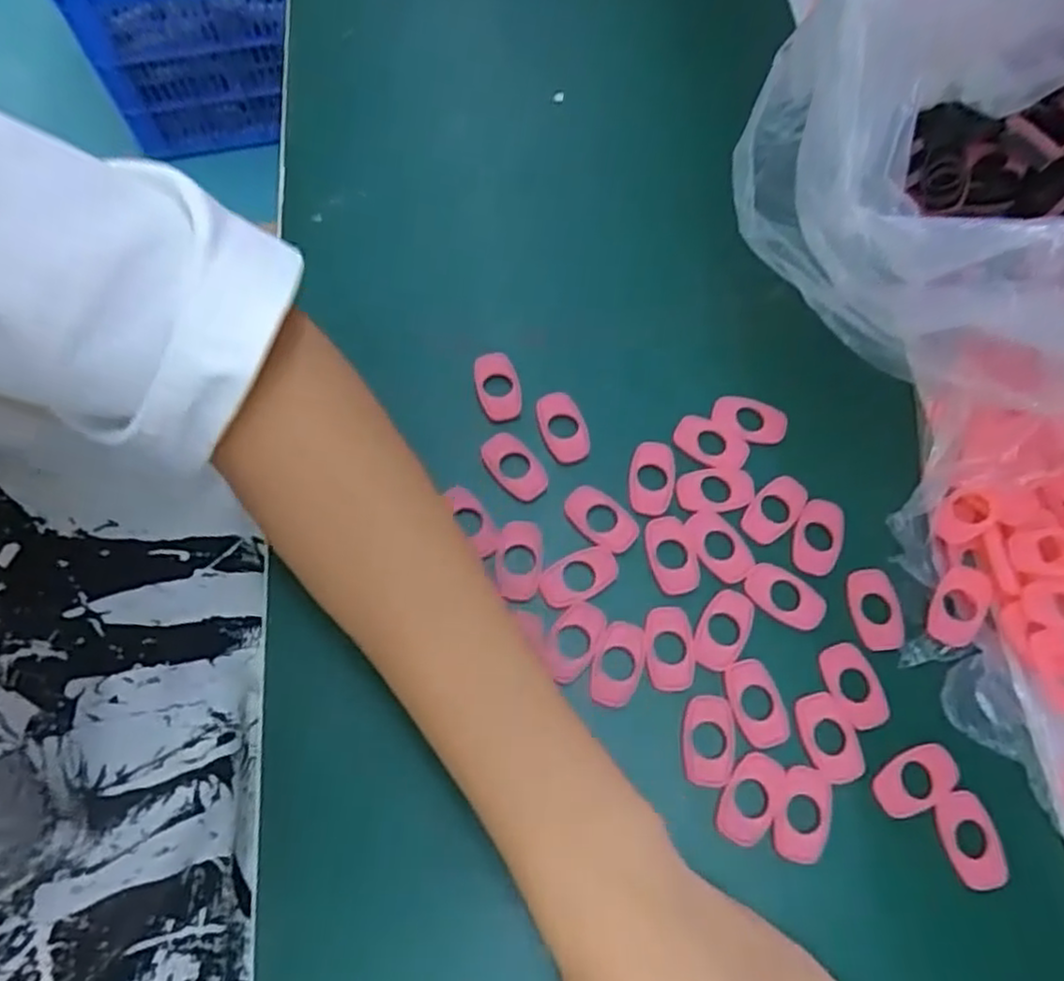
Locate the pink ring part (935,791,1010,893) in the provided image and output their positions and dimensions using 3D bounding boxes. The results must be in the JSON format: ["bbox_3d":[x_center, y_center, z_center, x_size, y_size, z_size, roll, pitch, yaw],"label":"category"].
[{"bbox_3d":[0.159,0.126,0.263,0.020,0.004,0.032,-9,69,-6],"label":"pink ring part"}]

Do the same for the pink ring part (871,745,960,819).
[{"bbox_3d":[0.143,0.107,0.269,0.034,0.004,0.019,-27,72,-12],"label":"pink ring part"}]

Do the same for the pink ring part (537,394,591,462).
[{"bbox_3d":[0.014,-0.028,0.322,0.021,0.005,0.031,-16,70,-8],"label":"pink ring part"}]

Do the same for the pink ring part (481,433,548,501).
[{"bbox_3d":[-0.007,-0.011,0.316,0.032,0.004,0.019,43,73,14],"label":"pink ring part"}]

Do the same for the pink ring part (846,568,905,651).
[{"bbox_3d":[0.139,0.048,0.295,0.021,0.004,0.032,-10,69,-6],"label":"pink ring part"}]

